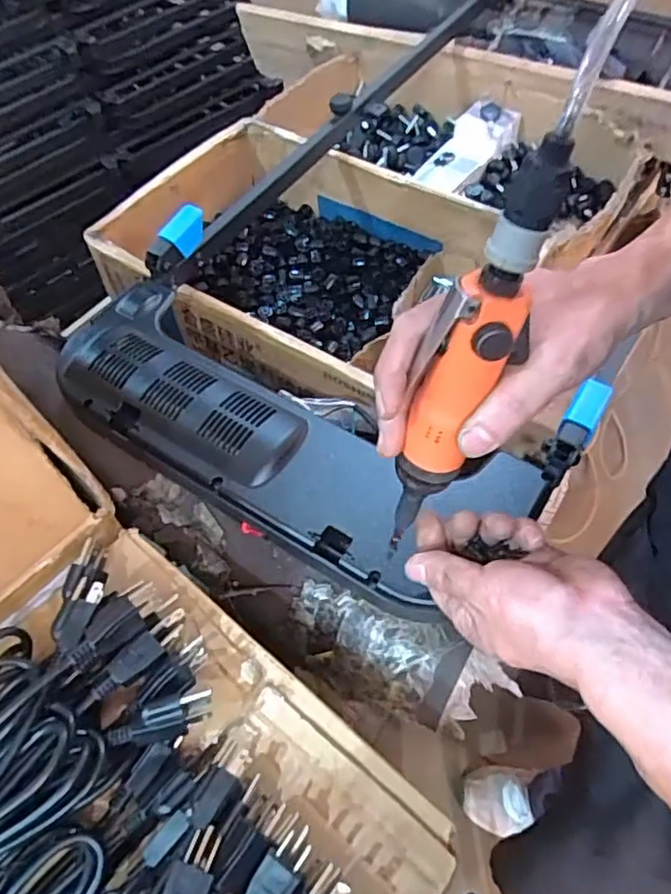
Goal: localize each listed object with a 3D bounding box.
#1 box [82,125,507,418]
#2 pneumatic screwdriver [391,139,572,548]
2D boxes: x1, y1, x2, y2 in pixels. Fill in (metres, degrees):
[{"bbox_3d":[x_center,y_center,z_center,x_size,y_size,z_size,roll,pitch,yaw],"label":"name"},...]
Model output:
[{"bbox_3d":[-0.057,-0.254,0.881,0.469,0.149,0.363,29,63,19],"label":"box"},{"bbox_3d":[0.067,-0.040,0.340,0.040,0.238,0.035,37,45,23],"label":"pneumatic screwdriver"}]

